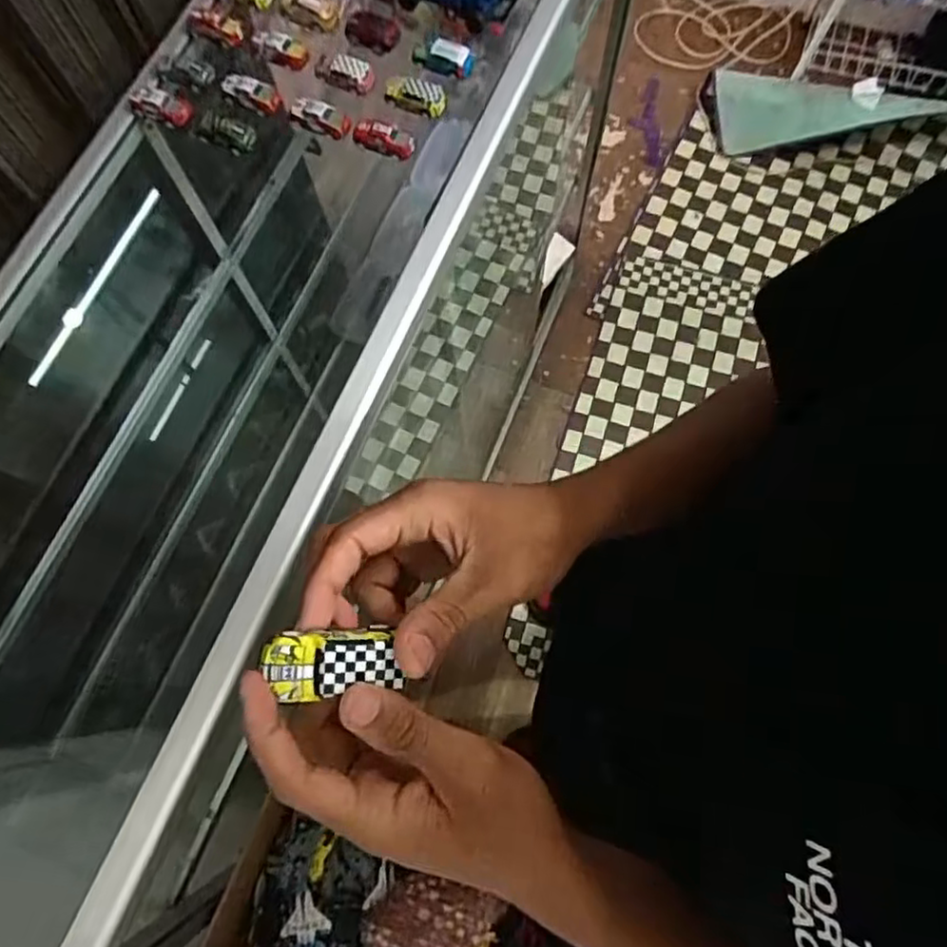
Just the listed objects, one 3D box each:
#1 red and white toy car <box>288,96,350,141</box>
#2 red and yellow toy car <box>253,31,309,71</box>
[{"bbox_3d":[-0.158,-0.365,0.681,0.064,0.024,0.022,23,75,9],"label":"red and white toy car"},{"bbox_3d":[-0.210,-0.461,0.726,0.055,0.025,0.022,10,73,5],"label":"red and yellow toy car"}]

